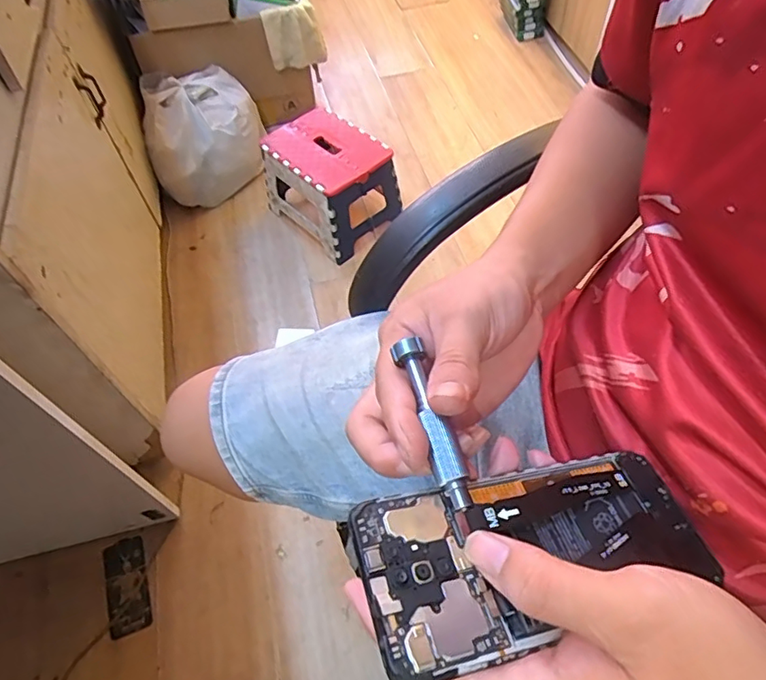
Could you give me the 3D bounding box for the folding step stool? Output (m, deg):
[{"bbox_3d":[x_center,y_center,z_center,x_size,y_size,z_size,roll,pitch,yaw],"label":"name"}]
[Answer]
[{"bbox_3d":[-0.127,-0.389,1.353,0.215,0.237,0.285,-38,62,-21],"label":"folding step stool"}]

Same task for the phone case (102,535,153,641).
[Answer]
[{"bbox_3d":[-0.449,0.428,0.950,0.070,0.009,0.160,-20,57,-10],"label":"phone case"}]

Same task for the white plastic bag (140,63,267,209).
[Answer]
[{"bbox_3d":[-0.471,-0.547,1.452,0.295,0.224,0.286,-16,56,-8],"label":"white plastic bag"}]

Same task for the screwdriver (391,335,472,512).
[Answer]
[{"bbox_3d":[0.023,0.039,0.256,0.012,0.015,0.081,-17,65,-6],"label":"screwdriver"}]

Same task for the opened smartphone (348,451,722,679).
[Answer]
[{"bbox_3d":[0.067,0.086,0.240,0.157,0.012,0.071,-11,54,-20],"label":"opened smartphone"}]

